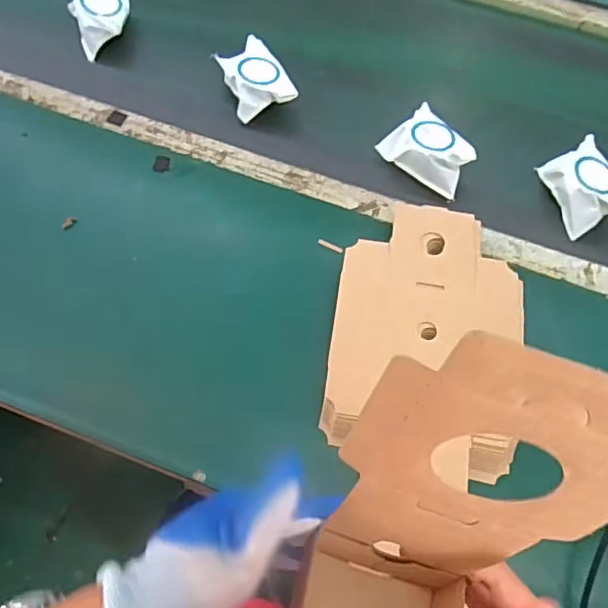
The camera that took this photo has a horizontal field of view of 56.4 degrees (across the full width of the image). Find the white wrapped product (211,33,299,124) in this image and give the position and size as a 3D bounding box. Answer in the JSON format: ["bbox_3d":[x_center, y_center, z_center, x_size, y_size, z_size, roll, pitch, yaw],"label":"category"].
[{"bbox_3d":[-0.064,-0.286,0.743,0.071,0.051,0.103,-25,70,-14],"label":"white wrapped product"}]

